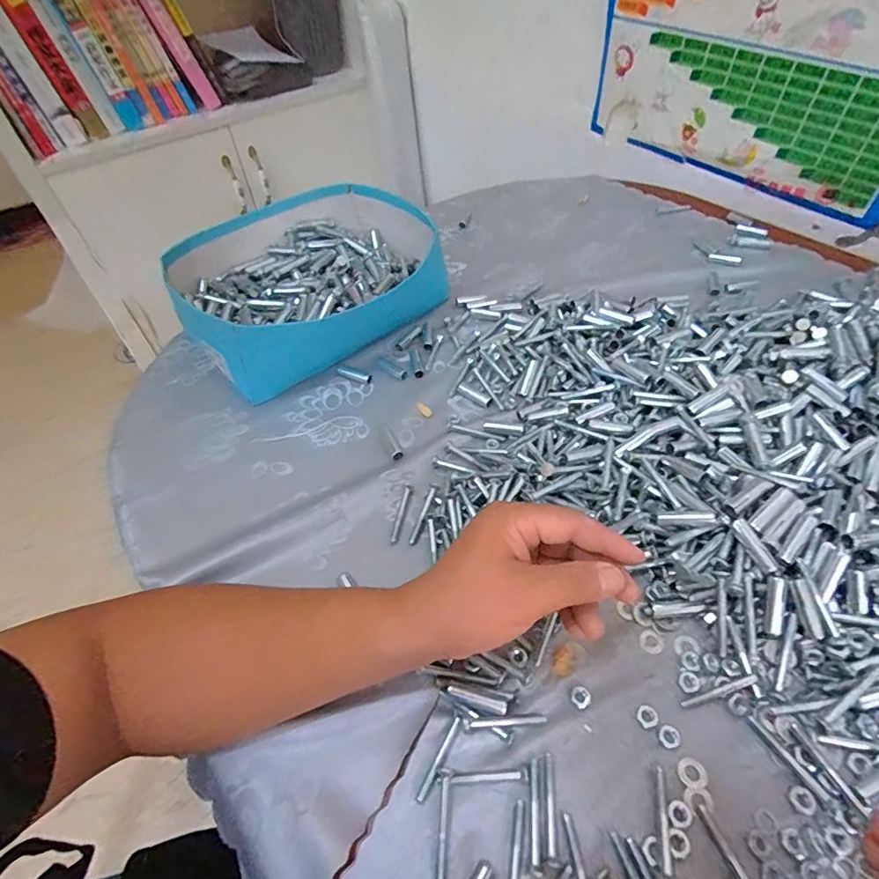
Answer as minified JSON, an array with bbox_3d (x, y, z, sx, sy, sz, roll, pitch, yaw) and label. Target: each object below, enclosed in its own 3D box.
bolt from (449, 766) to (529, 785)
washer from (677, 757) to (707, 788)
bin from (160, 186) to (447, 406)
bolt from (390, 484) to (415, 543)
[{"bbox_3d":[0.031,0.205,0.300,0.047,0.004,0.006,-4,50,1],"label":"bolt"},{"bbox_3d":[0.154,0.202,0.299,0.017,0.004,0.015,-1,50,4],"label":"washer"},{"bbox_3d":[-0.154,-0.193,0.596,0.291,0.087,0.258,-24,52,-15],"label":"bin"},{"bbox_3d":[-0.032,0.063,0.424,0.009,0.004,0.057,6,51,10],"label":"bolt"}]

